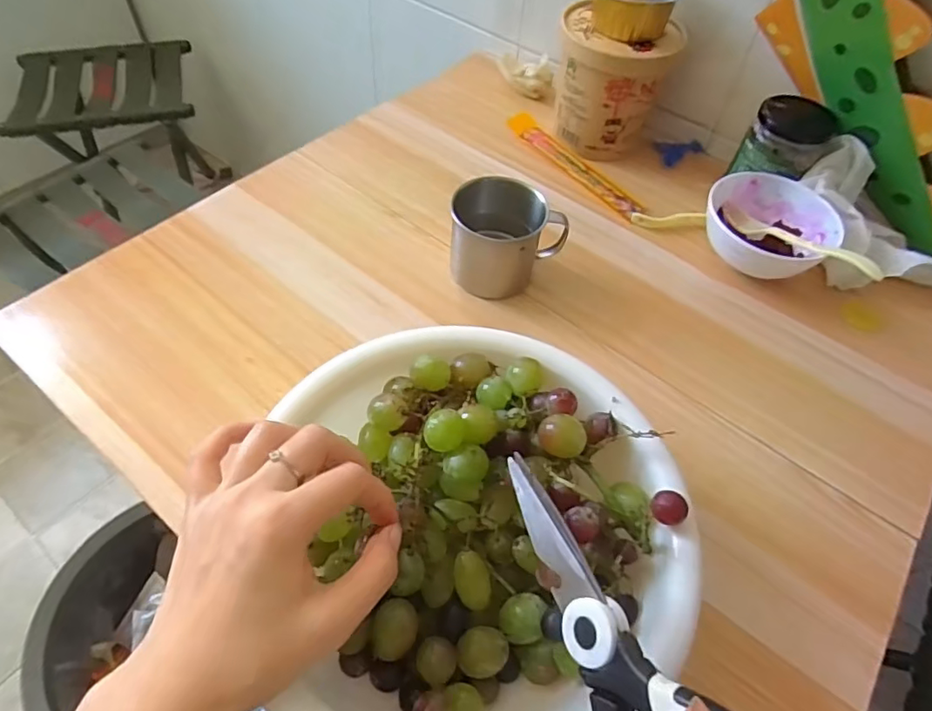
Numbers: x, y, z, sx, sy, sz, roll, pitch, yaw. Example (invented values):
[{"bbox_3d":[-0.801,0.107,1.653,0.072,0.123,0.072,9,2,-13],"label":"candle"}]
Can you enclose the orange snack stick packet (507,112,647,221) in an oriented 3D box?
[{"bbox_3d":[0.109,-0.194,0.567,0.025,0.014,0.177,-30,62,-23],"label":"orange snack stick packet"}]

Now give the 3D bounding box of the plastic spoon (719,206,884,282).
[{"bbox_3d":[0.275,-0.092,0.467,0.021,0.022,0.134,-26,42,-21],"label":"plastic spoon"}]

